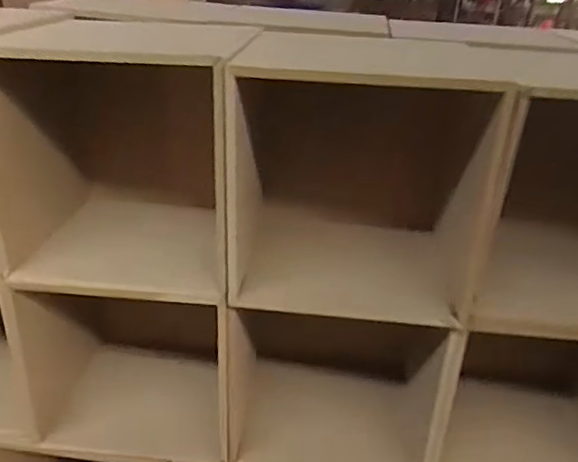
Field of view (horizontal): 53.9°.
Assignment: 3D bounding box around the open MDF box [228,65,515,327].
[{"bbox_3d":[0.037,-0.044,0.312,0.107,0.108,0.162,6,27,5],"label":"open MDF box"}]

